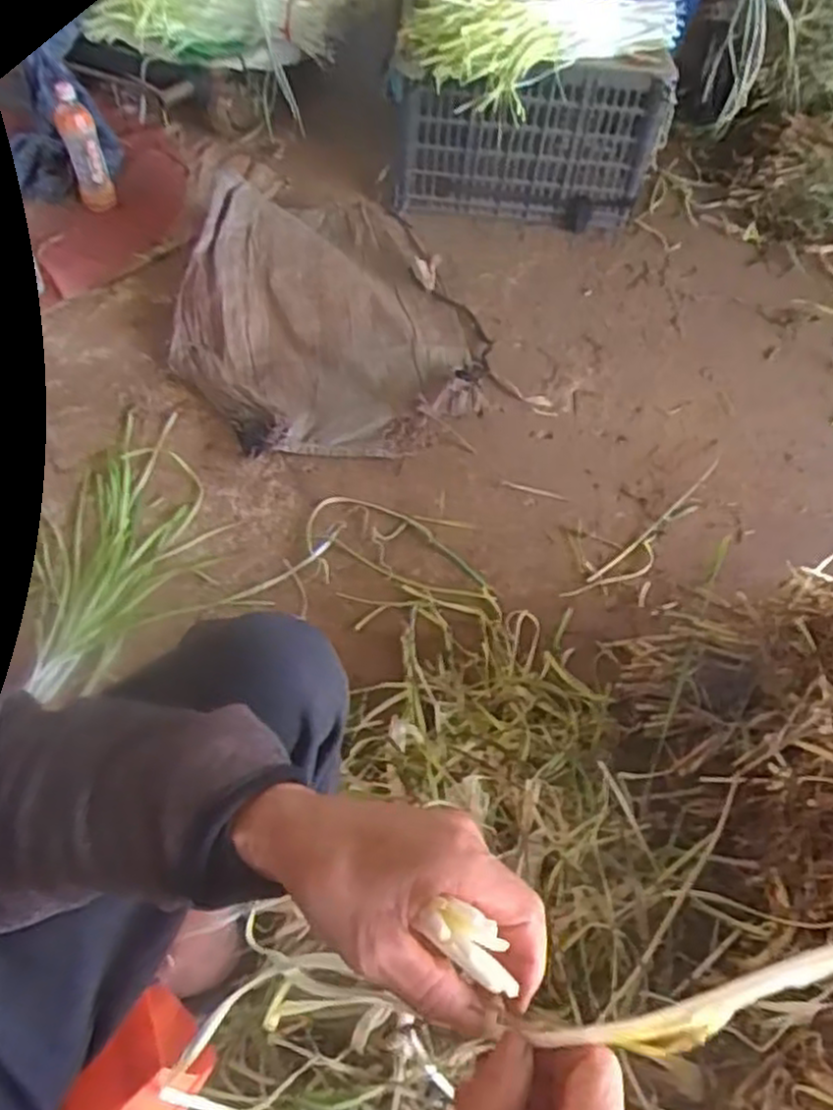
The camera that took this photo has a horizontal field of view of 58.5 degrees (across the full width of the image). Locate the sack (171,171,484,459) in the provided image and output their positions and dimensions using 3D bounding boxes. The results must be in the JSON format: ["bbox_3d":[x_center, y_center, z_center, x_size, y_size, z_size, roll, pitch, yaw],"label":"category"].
[{"bbox_3d":[-0.153,-0.447,1.265,0.503,0.090,0.672,-3,55,-8],"label":"sack"}]

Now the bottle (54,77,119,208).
[{"bbox_3d":[-0.634,-0.771,1.415,0.062,0.208,0.065,-20,32,-18],"label":"bottle"}]

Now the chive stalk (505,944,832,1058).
[{"bbox_3d":[0.112,0.158,0.266,0.166,0.010,0.023,-30,55,19],"label":"chive stalk"}]

